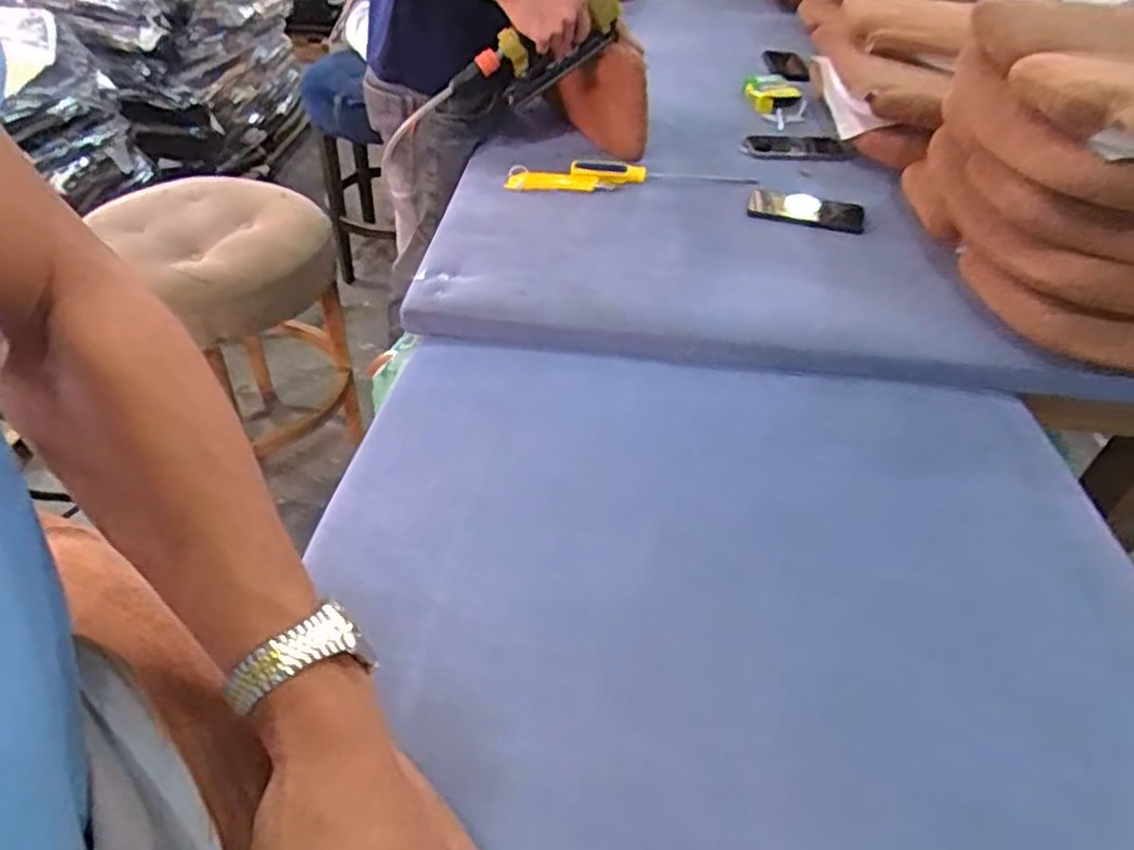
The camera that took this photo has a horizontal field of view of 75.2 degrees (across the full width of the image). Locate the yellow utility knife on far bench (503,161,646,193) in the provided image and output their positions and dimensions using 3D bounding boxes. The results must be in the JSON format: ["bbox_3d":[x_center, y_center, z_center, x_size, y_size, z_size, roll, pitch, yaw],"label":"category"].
[{"bbox_3d":[0.019,-0.380,1.124,0.224,0.028,0.047,-10,44,-18],"label":"yellow utility knife on far bench"}]

